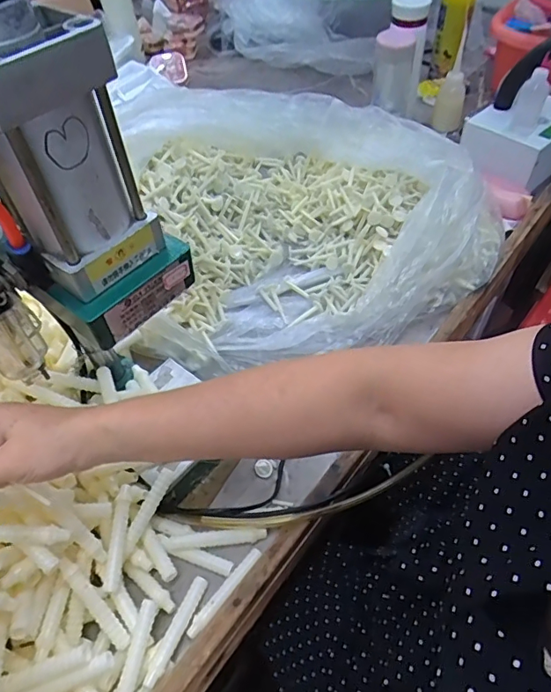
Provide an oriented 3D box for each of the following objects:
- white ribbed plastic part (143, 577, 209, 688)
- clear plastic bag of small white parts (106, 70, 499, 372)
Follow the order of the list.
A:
[{"bbox_3d":[-0.088,0.250,0.436,0.015,0.016,0.091,17,55,16],"label":"white ribbed plastic part"},{"bbox_3d":[0.038,-0.211,0.709,0.455,0.159,0.455,-9,52,-4],"label":"clear plastic bag of small white parts"}]

